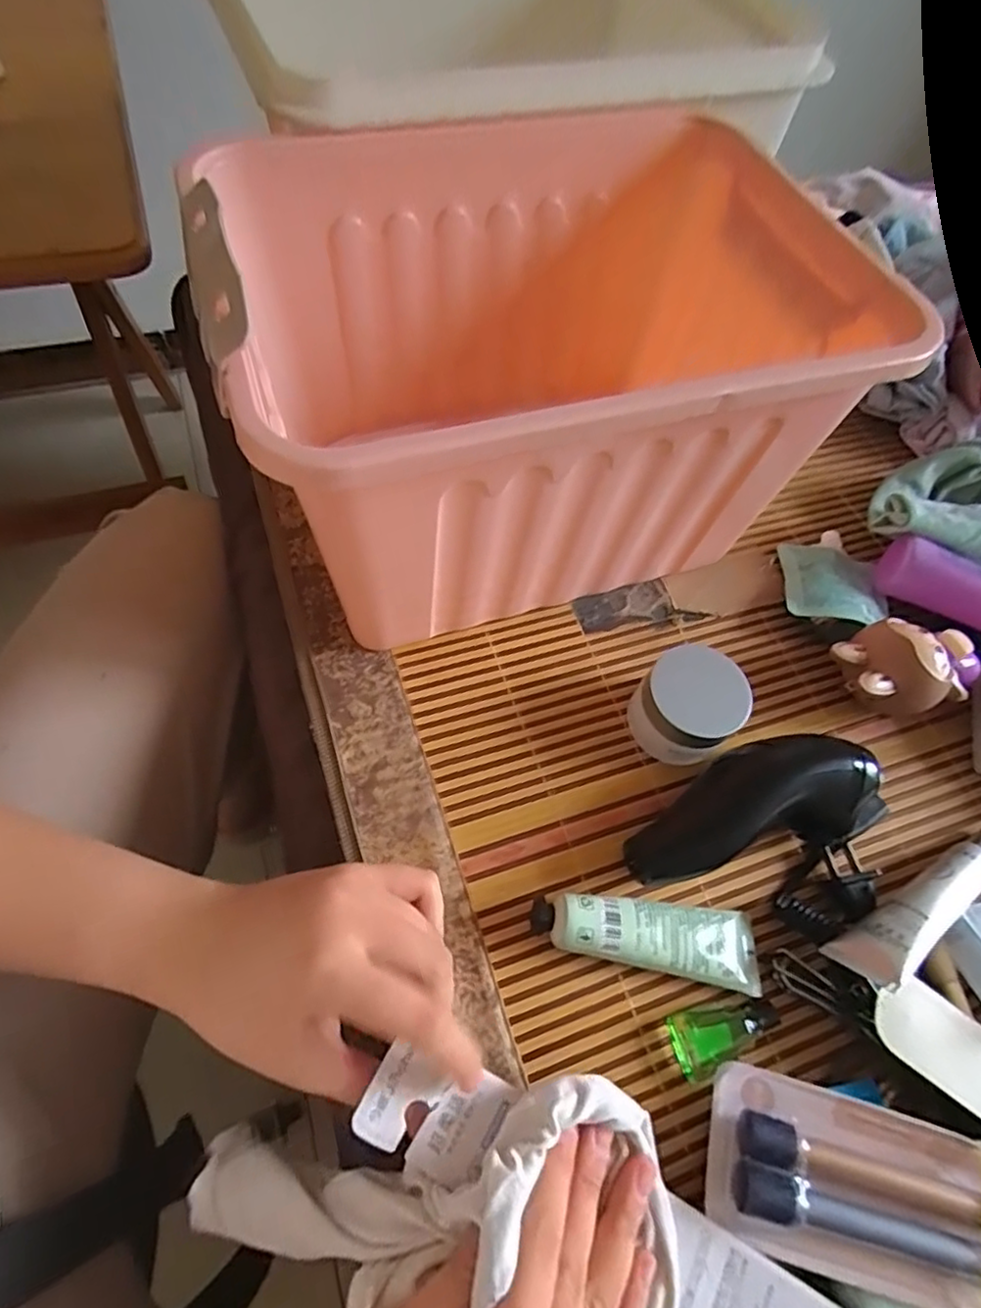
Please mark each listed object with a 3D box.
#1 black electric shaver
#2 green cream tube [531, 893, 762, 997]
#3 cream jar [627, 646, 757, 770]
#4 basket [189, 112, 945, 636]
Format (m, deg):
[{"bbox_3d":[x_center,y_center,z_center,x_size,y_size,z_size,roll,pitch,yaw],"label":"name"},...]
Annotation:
[{"bbox_3d":[0.134,0.077,0.320,0.141,0.049,0.052,-8,63,-10],"label":"black electric shaver"},{"bbox_3d":[0.076,0.132,0.299,0.109,0.025,0.034,9,62,0],"label":"green cream tube"},{"bbox_3d":[0.109,0.028,0.345,0.053,0.044,0.050,2,62,-4],"label":"cream jar"},{"bbox_3d":[0.034,-0.141,0.354,0.311,0.188,0.221,-13,64,-12],"label":"basket"}]

